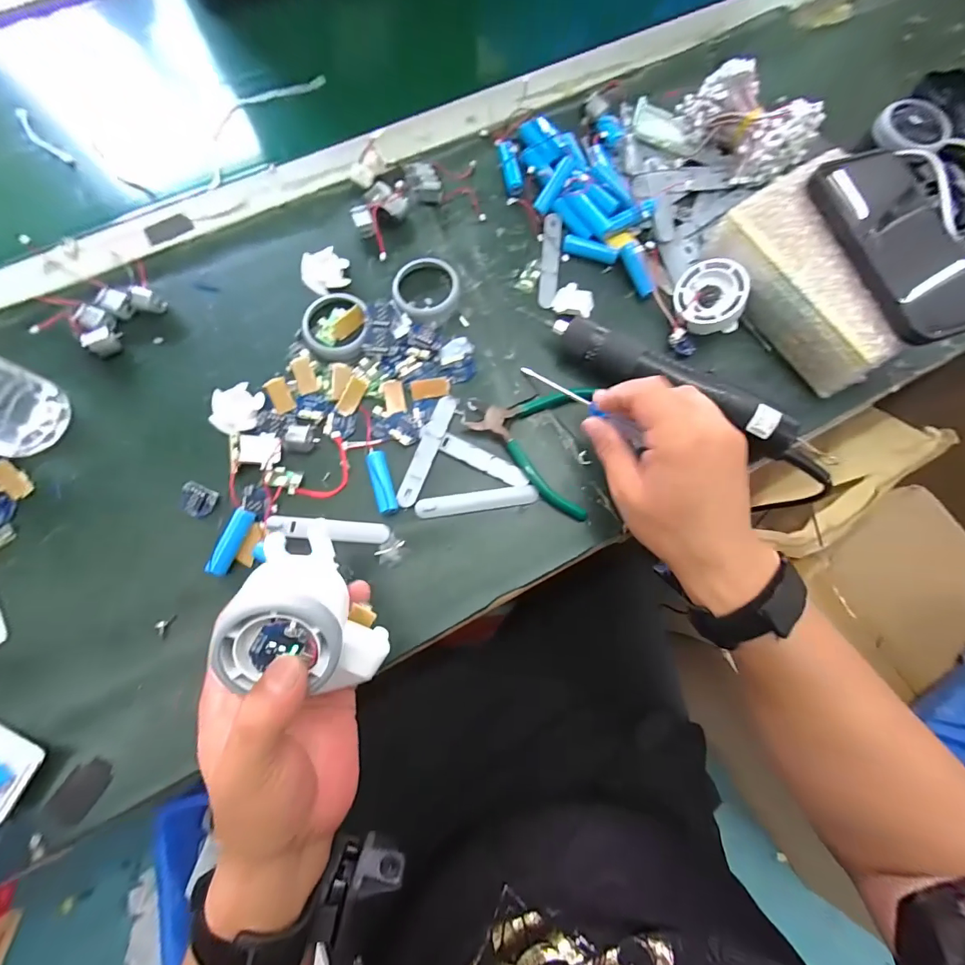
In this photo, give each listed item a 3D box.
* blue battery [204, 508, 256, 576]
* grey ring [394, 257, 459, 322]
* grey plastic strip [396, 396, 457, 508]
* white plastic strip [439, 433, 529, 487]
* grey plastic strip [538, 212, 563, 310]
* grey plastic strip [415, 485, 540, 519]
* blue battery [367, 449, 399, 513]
[{"bbox_3d":[-0.185,0.044,0.321,0.014,0.014,0.049,22,78,4],"label":"blue battery"},{"bbox_3d":[-0.049,-0.168,0.379,0.056,0.013,0.053,0,77,-1],"label":"grey ring"},{"bbox_3d":[-0.045,-0.026,0.349,0.017,0.004,0.097,20,78,3],"label":"grey plastic strip"},{"bbox_3d":[0.002,-0.017,0.349,0.075,0.004,0.015,26,78,5],"label":"white plastic strip"},{"bbox_3d":[0.062,-0.203,0.397,0.017,0.005,0.096,6,77,0],"label":"grey plastic strip"},{"bbox_3d":[-0.004,0.014,0.340,0.095,0.005,0.016,-8,77,-3],"label":"grey plastic strip"},{"bbox_3d":[-0.078,0.000,0.338,0.014,0.012,0.051,-16,78,-5],"label":"blue battery"}]

